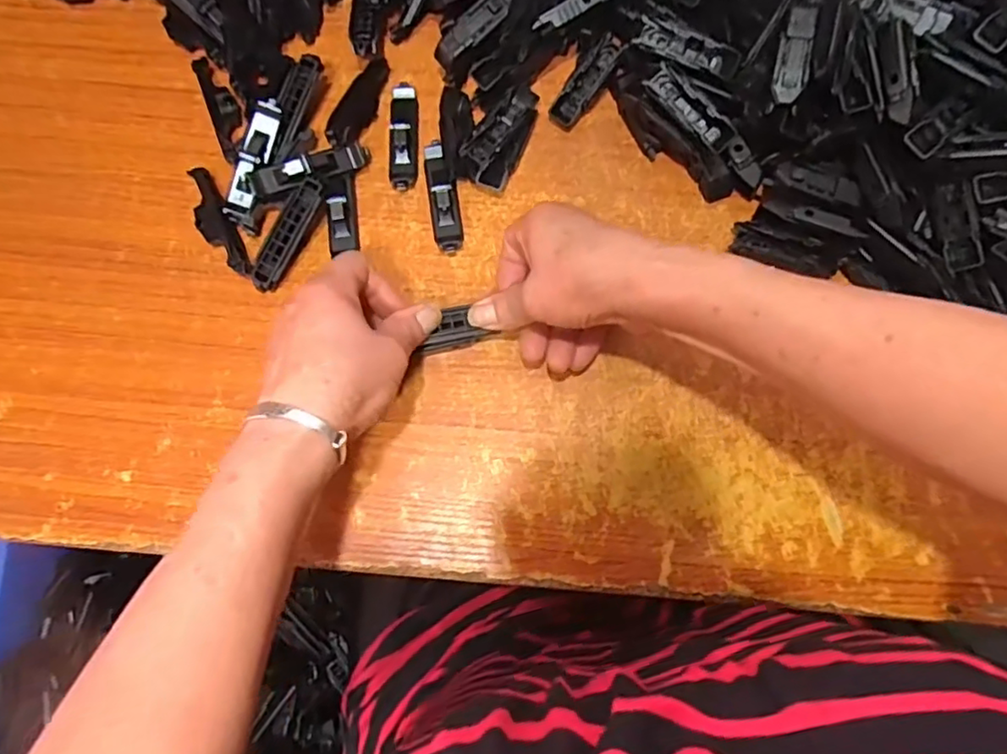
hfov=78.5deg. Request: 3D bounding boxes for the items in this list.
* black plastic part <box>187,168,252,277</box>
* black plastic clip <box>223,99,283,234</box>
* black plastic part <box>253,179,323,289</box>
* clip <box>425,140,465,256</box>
[{"bbox_3d":[-0.187,-0.099,0.403,0.021,0.016,0.080,-27,79,-8],"label":"black plastic part"},{"bbox_3d":[-0.165,-0.140,0.402,0.023,0.016,0.083,15,89,2],"label":"black plastic clip"},{"bbox_3d":[-0.139,-0.092,0.394,0.016,0.007,0.077,28,91,5],"label":"black plastic part"},{"bbox_3d":[-0.040,-0.121,0.409,0.019,0.020,0.077,-10,77,-4],"label":"clip"}]

